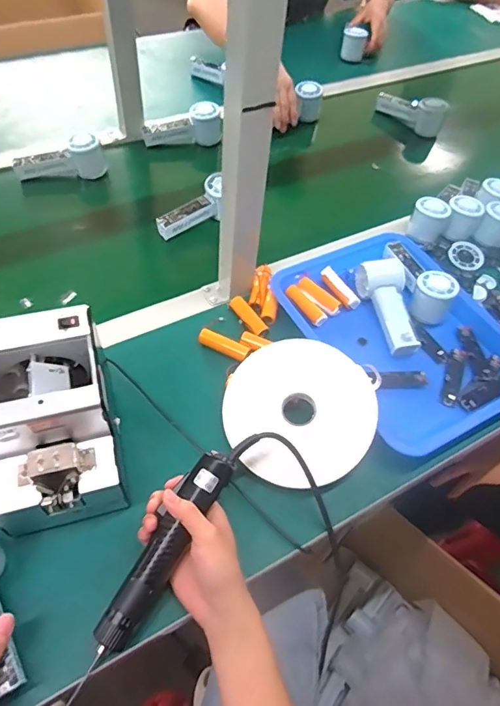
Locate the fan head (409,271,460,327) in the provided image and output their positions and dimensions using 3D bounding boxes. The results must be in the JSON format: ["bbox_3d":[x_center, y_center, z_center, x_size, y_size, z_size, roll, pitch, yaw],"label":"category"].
[{"bbox_3d":[0.264,-0.084,0.701,0.063,0.050,0.053,31,59,16],"label":"fan head"}]

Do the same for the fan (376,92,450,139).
[{"bbox_3d":[0.344,-0.529,1.044,0.063,0.059,0.154,-37,66,-26],"label":"fan"}]

